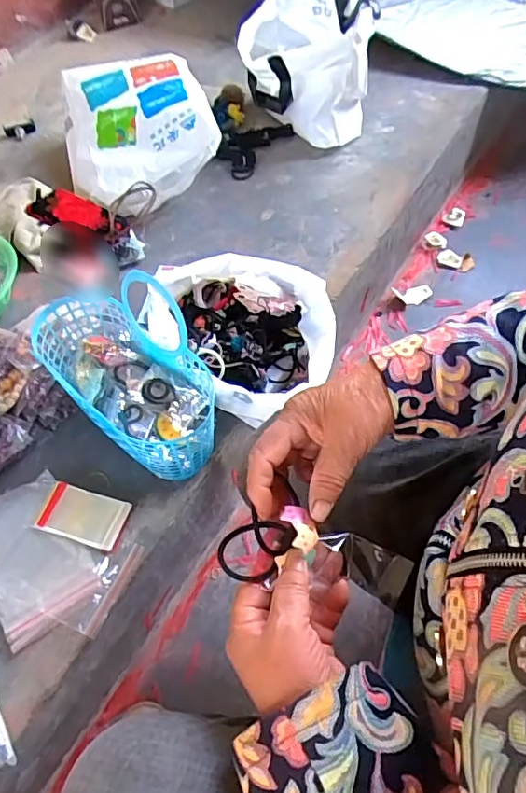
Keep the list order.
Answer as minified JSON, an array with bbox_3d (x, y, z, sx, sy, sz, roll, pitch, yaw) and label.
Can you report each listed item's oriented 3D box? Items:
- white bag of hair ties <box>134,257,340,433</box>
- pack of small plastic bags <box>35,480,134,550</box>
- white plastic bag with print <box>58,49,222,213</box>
[{"bbox_3d":[-0.012,-0.094,0.773,0.213,0.144,0.250,-35,58,-14],"label":"white bag of hair ties"},{"bbox_3d":[-0.240,0.157,0.703,0.115,0.009,0.065,11,59,17],"label":"pack of small plastic bags"},{"bbox_3d":[-0.253,-0.526,1.064,0.294,0.143,0.337,-18,56,-2],"label":"white plastic bag with print"}]

